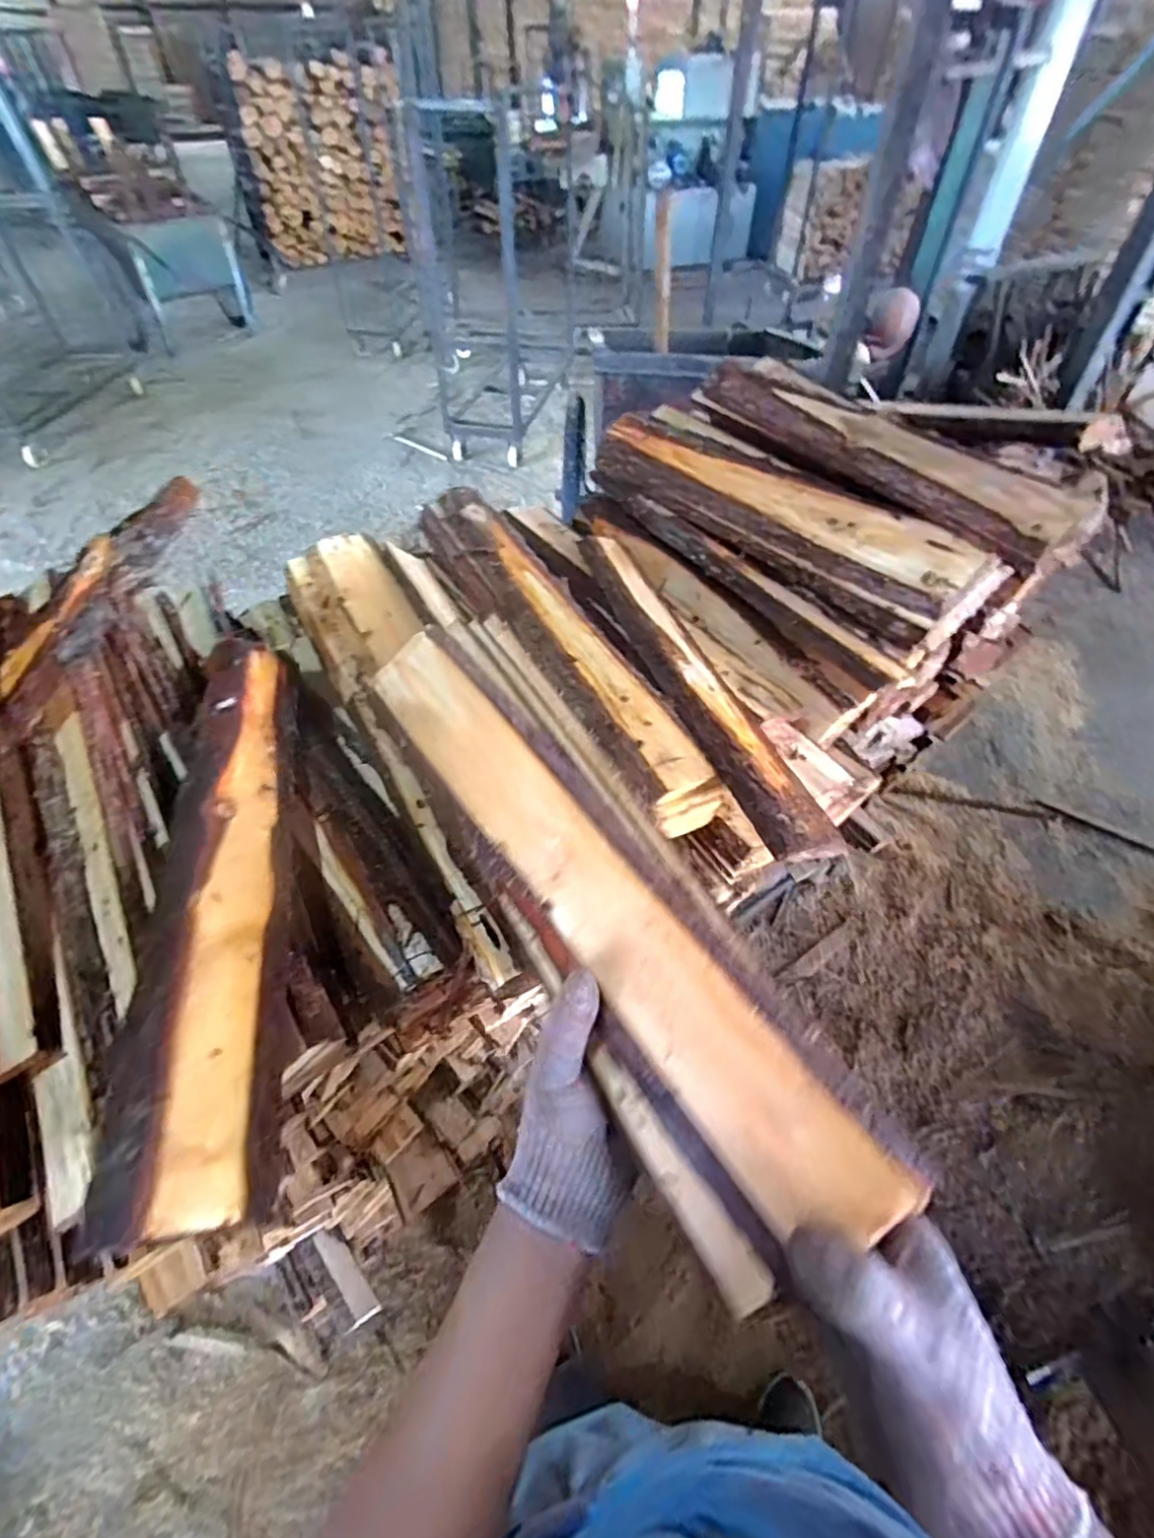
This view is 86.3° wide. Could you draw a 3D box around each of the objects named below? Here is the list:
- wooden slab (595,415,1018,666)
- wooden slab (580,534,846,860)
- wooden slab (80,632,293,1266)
[{"bbox_3d":[0.217,-0.302,0.707,0.129,0.068,0.484,-32,56,-22],"label":"wooden slab"},{"bbox_3d":[0.104,-0.107,0.596,0.076,0.038,0.487,-14,52,-10],"label":"wooden slab"},{"bbox_3d":[-0.255,0.060,0.458,0.078,0.016,0.477,18,37,-36],"label":"wooden slab"}]

